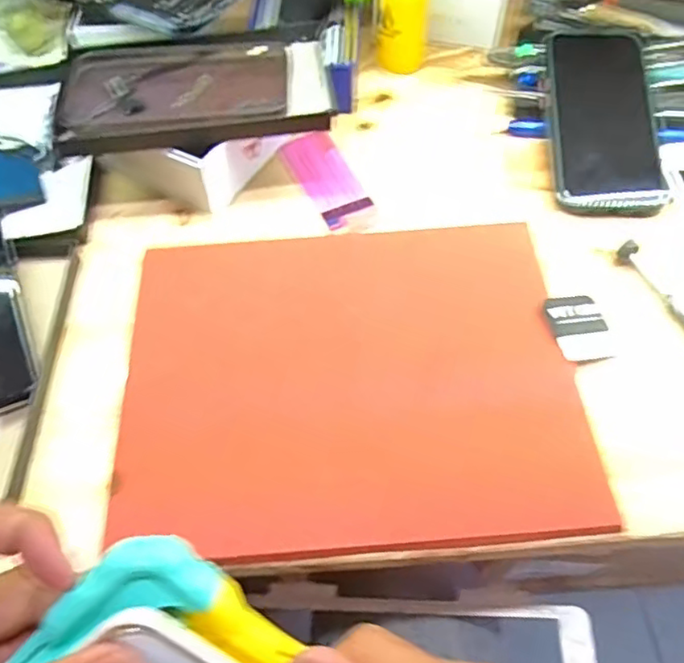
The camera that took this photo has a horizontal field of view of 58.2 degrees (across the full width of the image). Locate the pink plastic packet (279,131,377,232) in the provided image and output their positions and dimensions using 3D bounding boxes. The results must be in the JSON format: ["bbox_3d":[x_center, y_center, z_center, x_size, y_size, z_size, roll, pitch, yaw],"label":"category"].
[{"bbox_3d":[-0.009,-0.106,0.432,0.039,0.004,0.096,-25,61,-14],"label":"pink plastic packet"}]

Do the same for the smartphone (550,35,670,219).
[{"bbox_3d":[0.180,-0.147,0.424,0.070,0.008,0.146,0,75,3],"label":"smartphone"}]

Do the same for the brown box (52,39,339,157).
[{"bbox_3d":[-0.092,-0.158,0.404,0.169,0.025,0.100,-3,58,-1],"label":"brown box"}]

